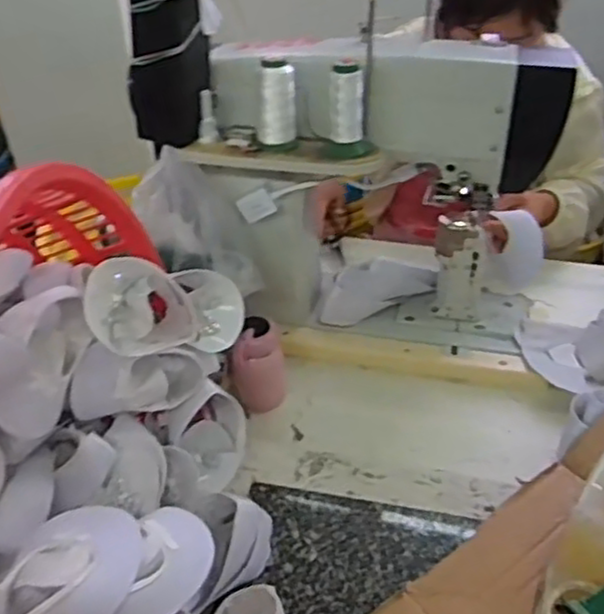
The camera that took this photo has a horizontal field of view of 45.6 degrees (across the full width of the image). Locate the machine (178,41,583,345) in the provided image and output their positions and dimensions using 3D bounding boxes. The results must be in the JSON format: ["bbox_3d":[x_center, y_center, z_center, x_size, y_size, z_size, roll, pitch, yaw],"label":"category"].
[{"bbox_3d":[0.106,-0.157,1.092,0.497,0.449,0.197,-2,40,1],"label":"machine"}]

